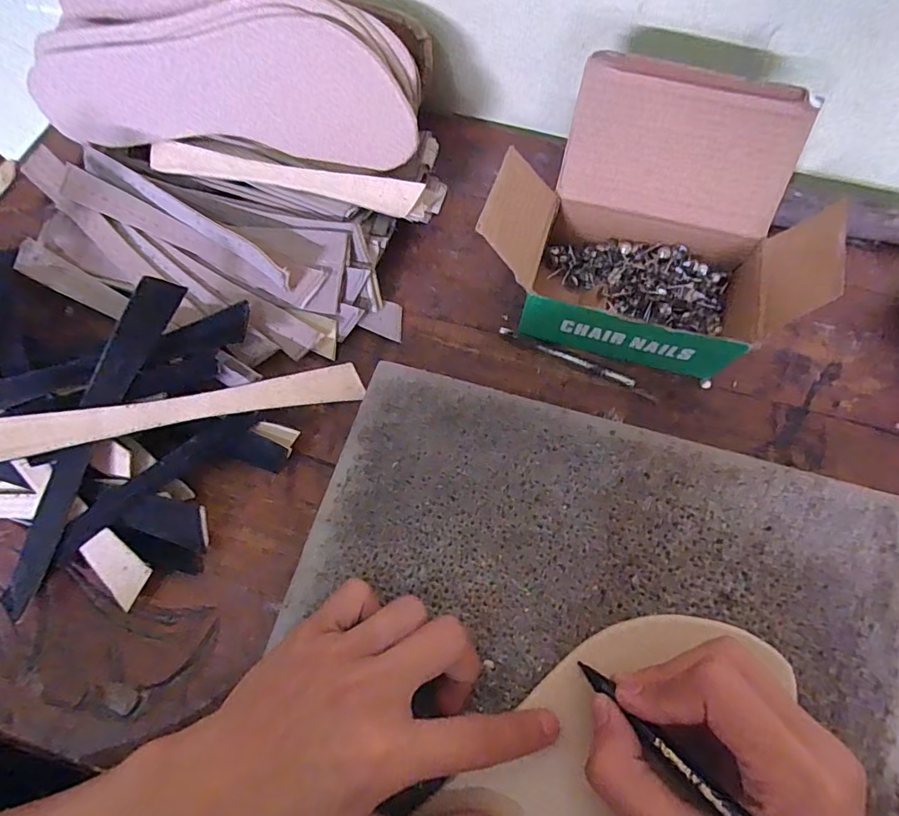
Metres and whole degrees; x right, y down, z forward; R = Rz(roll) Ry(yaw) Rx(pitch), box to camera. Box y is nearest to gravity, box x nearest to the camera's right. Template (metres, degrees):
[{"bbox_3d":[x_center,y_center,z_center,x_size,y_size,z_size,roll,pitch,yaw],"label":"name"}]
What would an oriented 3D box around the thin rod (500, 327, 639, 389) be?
[{"bbox_3d":[0.071,-0.031,0.311,0.084,0.008,0.006,26,74,10],"label":"thin rod"}]

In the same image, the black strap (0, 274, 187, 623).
[{"bbox_3d":[-0.188,0.019,0.268,0.022,0.025,0.188,22,85,6],"label":"black strap"}]

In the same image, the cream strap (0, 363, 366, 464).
[{"bbox_3d":[-0.138,0.001,0.272,0.185,0.014,0.019,-11,71,-21],"label":"cream strap"}]

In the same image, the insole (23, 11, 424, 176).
[{"bbox_3d":[-0.141,-0.189,0.319,0.245,0.078,0.019,7,47,9],"label":"insole"}]

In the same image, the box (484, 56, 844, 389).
[{"bbox_3d":[0.107,-0.101,0.282,0.162,0.082,0.122,14,73,6],"label":"box"}]

